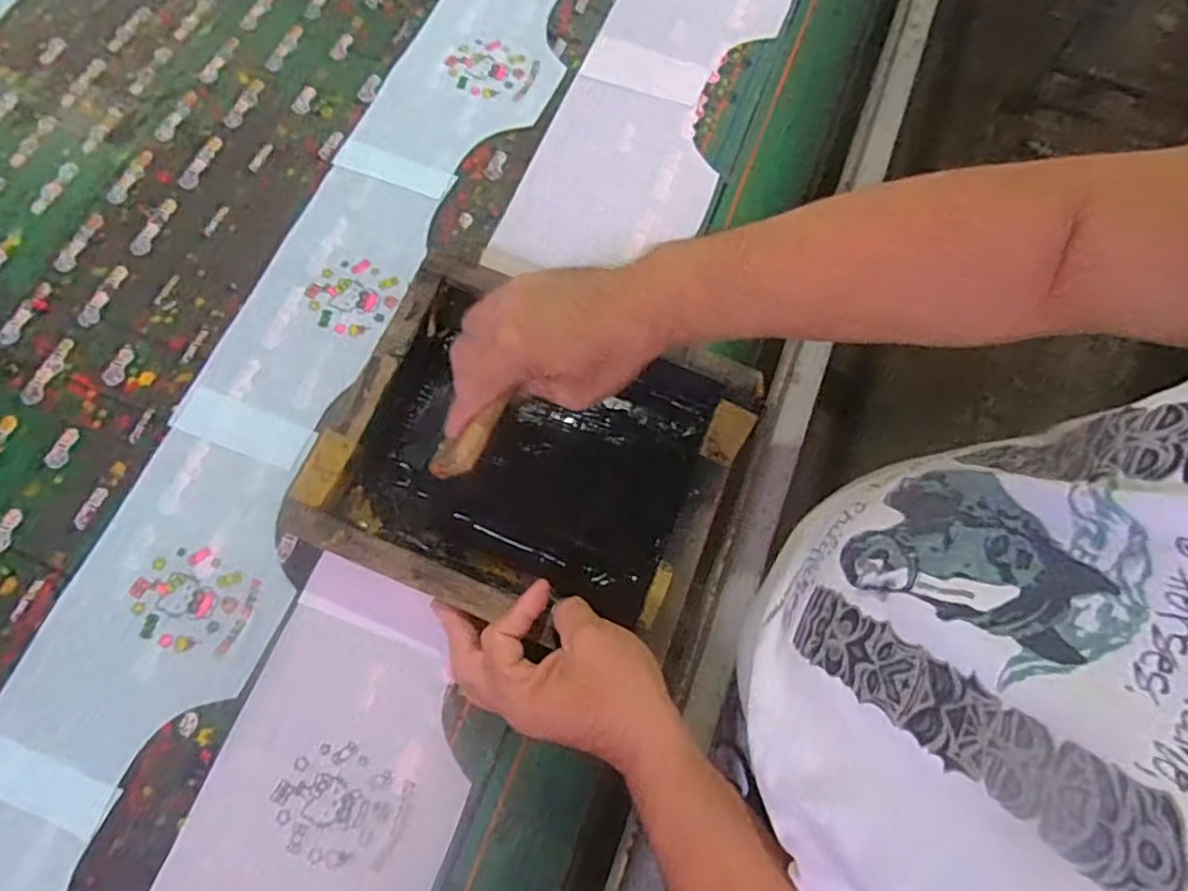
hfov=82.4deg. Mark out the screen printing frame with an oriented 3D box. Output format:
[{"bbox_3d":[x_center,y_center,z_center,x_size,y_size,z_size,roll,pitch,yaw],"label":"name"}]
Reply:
[{"bbox_3d":[-0.047,0.010,0.519,0.281,0.054,0.241,22,72,7],"label":"screen printing frame"}]

